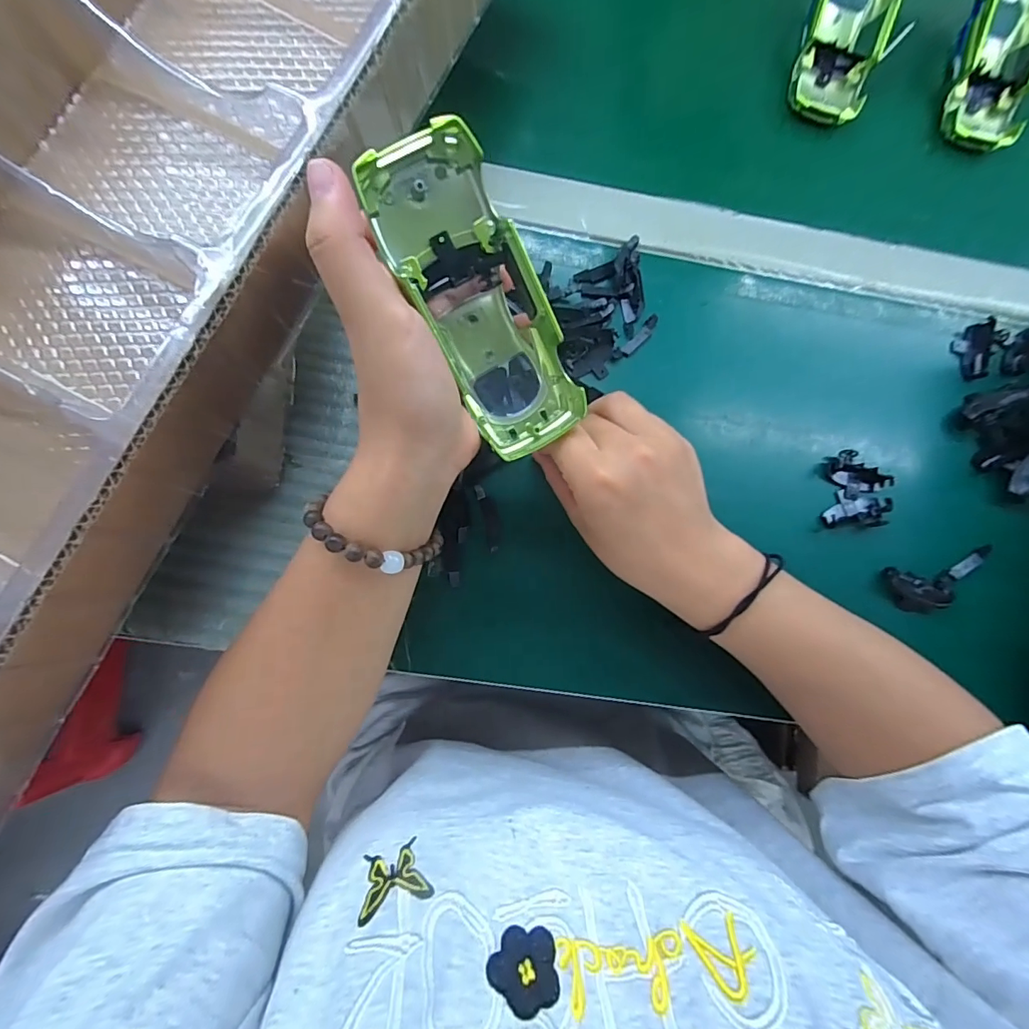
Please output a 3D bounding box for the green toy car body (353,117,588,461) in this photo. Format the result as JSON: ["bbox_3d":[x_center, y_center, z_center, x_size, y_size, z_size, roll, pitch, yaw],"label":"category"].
[{"bbox_3d":[-0.015,-0.093,0.215,0.051,0.033,0.132,-33,118,-7],"label":"green toy car body"}]

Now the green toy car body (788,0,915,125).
[{"bbox_3d":[0.245,-0.354,0.340,0.063,0.031,0.132,17,97,-2],"label":"green toy car body"}]

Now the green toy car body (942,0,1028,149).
[{"bbox_3d":[0.360,-0.345,0.347,0.059,0.031,0.140,15,95,-2],"label":"green toy car body"}]

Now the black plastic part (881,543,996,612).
[{"bbox_3d":[0.286,0.045,0.309,0.078,0.010,0.033,-11,84,-5],"label":"black plastic part"}]

